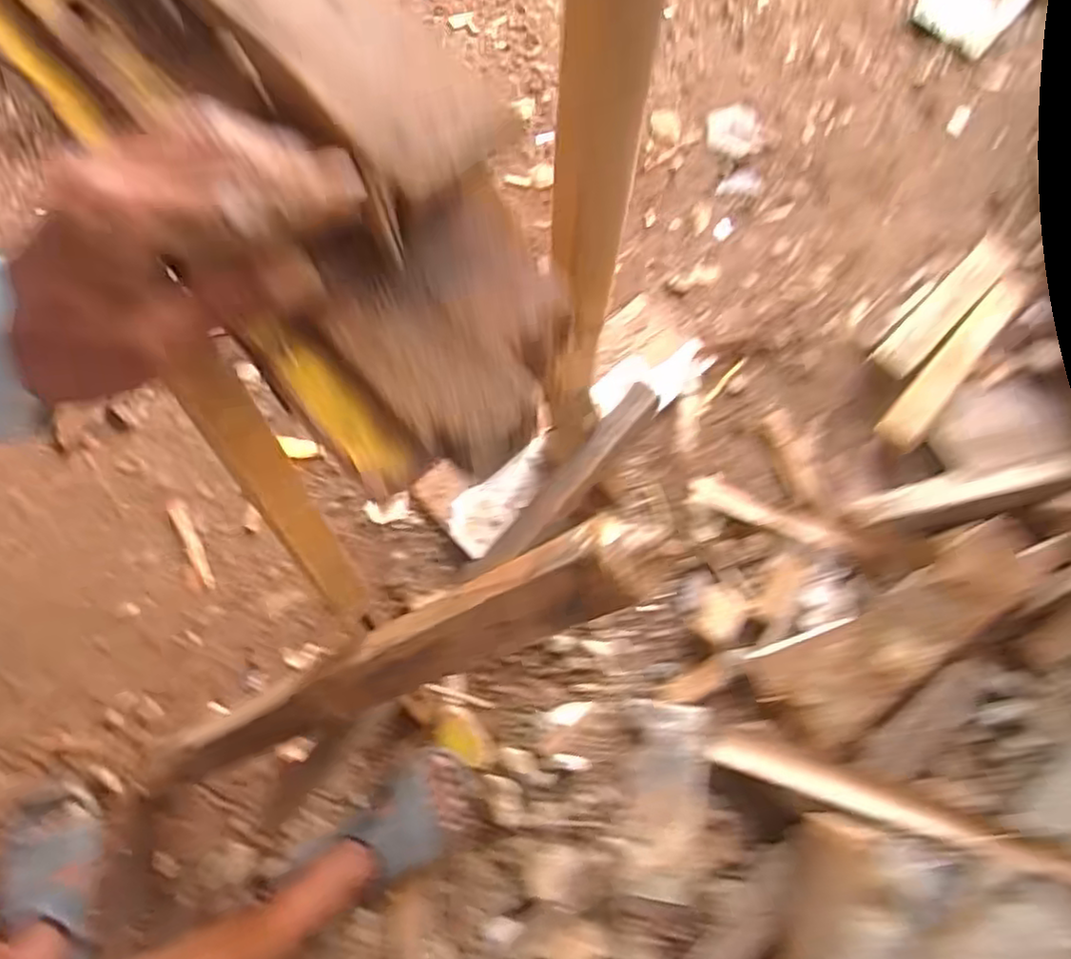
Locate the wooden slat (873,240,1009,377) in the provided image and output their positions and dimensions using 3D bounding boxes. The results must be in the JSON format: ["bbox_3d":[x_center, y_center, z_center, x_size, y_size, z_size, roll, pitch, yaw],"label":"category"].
[{"bbox_3d":[0.668,-0.282,1.135,0.326,0.028,0.061,-42,76,-12],"label":"wooden slat"}]

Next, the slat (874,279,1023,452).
[{"bbox_3d":[0.664,-0.197,1.095,0.056,0.021,0.365,40,76,12],"label":"slat"}]

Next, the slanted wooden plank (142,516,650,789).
[{"bbox_3d":[-0.193,0.204,0.658,0.733,0.049,0.064,-31,68,35],"label":"slanted wooden plank"}]

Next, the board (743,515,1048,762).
[{"bbox_3d":[0.506,0.216,0.946,0.429,0.030,0.147,-30,77,-2],"label":"board"}]

